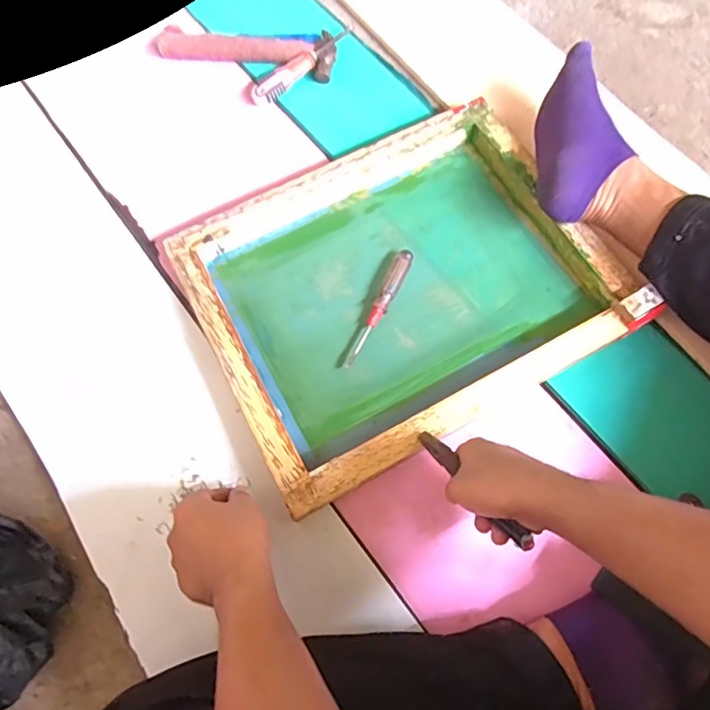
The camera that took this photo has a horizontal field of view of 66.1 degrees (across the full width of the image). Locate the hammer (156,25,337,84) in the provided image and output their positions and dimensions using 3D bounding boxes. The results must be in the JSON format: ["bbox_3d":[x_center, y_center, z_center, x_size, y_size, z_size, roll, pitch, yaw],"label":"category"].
[{"bbox_3d":[-0.159,-0.455,0.804,0.258,0.031,0.065,11,72,6],"label":"hammer"}]

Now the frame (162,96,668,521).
[{"bbox_3d":[0.053,-0.086,0.655,0.453,0.048,0.363,-28,72,-8],"label":"frame"}]

